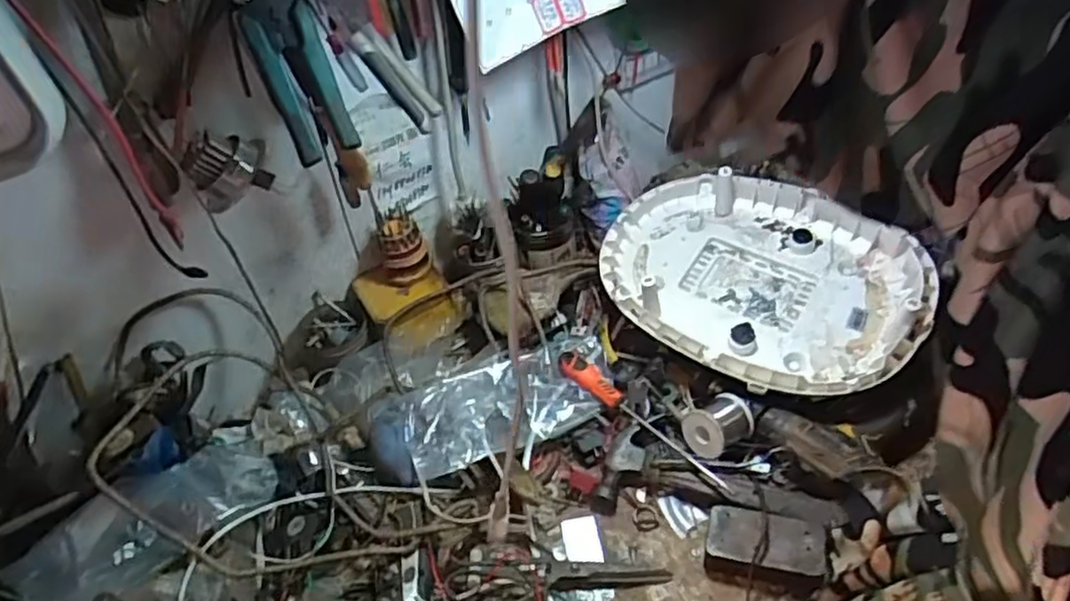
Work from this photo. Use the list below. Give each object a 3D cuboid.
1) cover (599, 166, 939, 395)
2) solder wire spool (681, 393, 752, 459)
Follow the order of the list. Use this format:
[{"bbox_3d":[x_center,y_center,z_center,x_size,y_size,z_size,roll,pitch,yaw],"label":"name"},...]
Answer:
[{"bbox_3d":[0.242,-0.033,0.779,0.342,0.070,0.265,24,63,28],"label":"cover"},{"bbox_3d":[0.182,0.126,0.713,0.068,0.048,0.054,-28,47,-20],"label":"solder wire spool"}]

